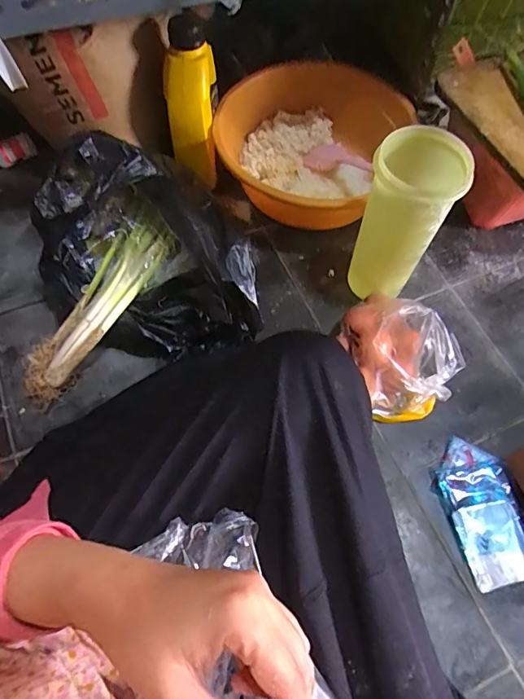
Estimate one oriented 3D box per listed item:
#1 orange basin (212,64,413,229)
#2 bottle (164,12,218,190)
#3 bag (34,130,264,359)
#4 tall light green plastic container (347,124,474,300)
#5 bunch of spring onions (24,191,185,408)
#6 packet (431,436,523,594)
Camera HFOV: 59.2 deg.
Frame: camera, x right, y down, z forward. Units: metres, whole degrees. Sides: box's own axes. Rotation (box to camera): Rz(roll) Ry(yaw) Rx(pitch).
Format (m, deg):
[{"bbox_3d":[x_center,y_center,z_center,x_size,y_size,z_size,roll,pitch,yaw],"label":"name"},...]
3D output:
[{"bbox_3d":[0.059,-0.302,0.674,0.233,0.091,0.271,21,64,8],"label":"orange basin"},{"bbox_3d":[-0.092,-0.319,0.614,0.068,0.203,0.052,-6,40,-6],"label":"bottle"},{"bbox_3d":[-0.145,-0.117,0.549,0.247,0.195,0.224,-11,64,-8],"label":"bag"},{"bbox_3d":[0.161,-0.143,0.555,0.092,0.217,0.086,23,64,9],"label":"tall light green plastic container"},{"bbox_3d":[-0.186,-0.050,0.544,0.100,0.045,0.268,32,82,13],"label":"bunch of spring onions"},{"bbox_3d":[0.244,0.177,0.512,0.074,0.016,0.153,-8,63,-7],"label":"packet"}]

